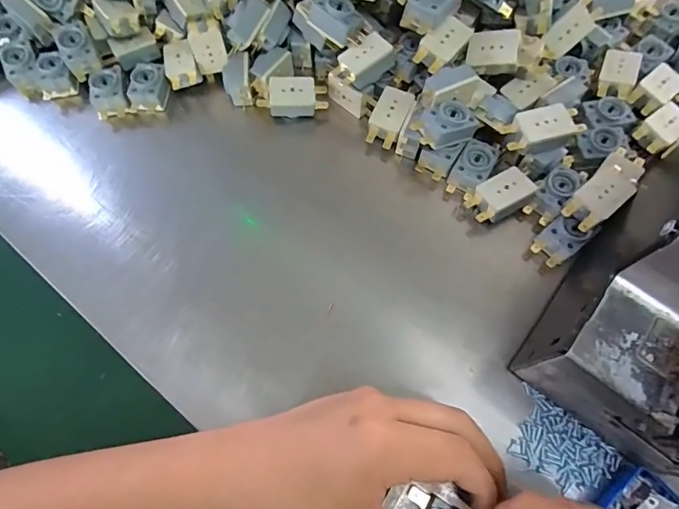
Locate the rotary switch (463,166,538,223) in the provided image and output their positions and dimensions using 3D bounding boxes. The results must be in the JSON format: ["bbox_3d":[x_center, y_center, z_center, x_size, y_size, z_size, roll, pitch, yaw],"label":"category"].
[{"bbox_3d":[0.121,-0.044,0.319,0.049,0.016,0.028,-28,71,-9],"label":"rotary switch"}]

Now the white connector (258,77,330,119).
[{"bbox_3d":[-0.040,-0.133,0.358,0.057,0.018,0.026,-4,69,0],"label":"white connector"}]

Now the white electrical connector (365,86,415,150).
[{"bbox_3d":[0.042,-0.113,0.349,0.027,0.017,0.047,22,71,10],"label":"white electrical connector"}]

